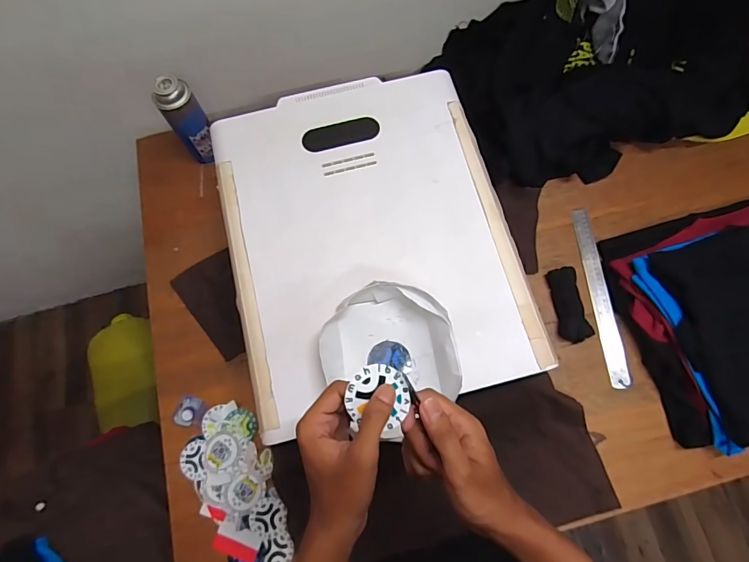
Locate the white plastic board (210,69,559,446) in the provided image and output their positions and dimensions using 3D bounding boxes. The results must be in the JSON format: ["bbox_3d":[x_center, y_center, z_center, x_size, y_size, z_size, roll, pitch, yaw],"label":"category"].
[{"bbox_3d":[-0.010,-0.075,0.608,0.397,0.028,0.493,-13,72,-3],"label":"white plastic board"}]

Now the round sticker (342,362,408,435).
[{"bbox_3d":[0.004,0.101,0.361,0.052,0.004,0.054,0,86,-5],"label":"round sticker"}]

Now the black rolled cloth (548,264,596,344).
[{"bbox_3d":[0.337,0.040,0.721,0.043,0.024,0.129,-5,72,-1],"label":"black rolled cloth"}]

